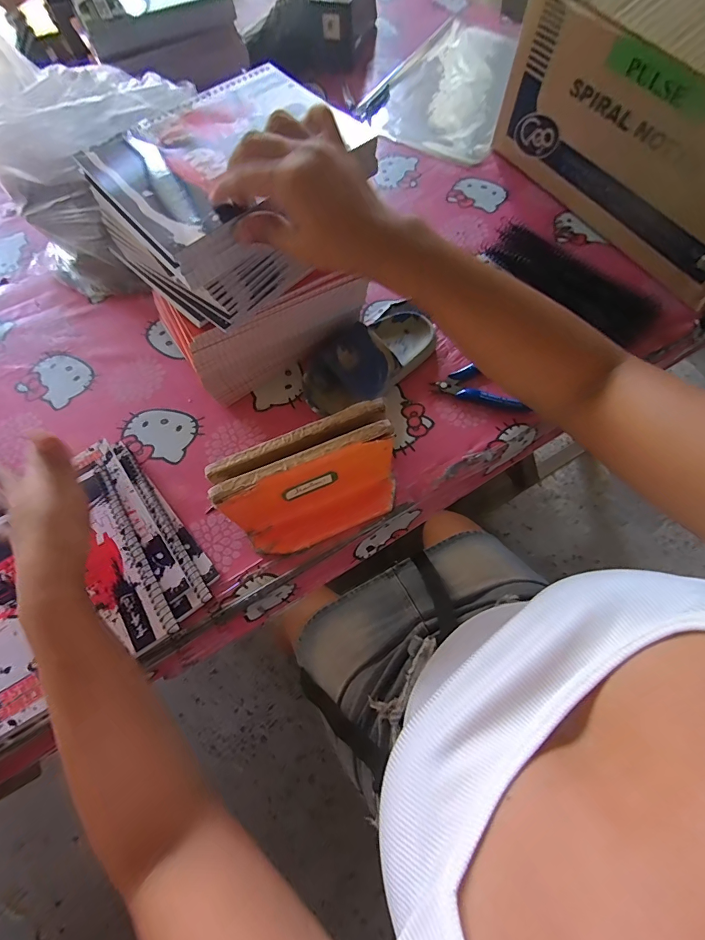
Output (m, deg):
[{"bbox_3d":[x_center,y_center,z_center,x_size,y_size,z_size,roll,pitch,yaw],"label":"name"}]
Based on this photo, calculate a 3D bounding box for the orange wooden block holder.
[{"bbox_3d":[-0.035,0.018,0.367,0.164,0.110,0.074,-23,69,-8],"label":"orange wooden block holder"}]

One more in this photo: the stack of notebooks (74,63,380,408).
[{"bbox_3d":[-0.099,-0.209,0.406,0.208,0.205,0.148,-38,72,-13],"label":"stack of notebooks"}]

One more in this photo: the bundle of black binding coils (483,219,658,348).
[{"bbox_3d":[0.280,-0.253,0.520,0.078,0.014,0.226,-42,72,-14],"label":"bundle of black binding coils"}]

